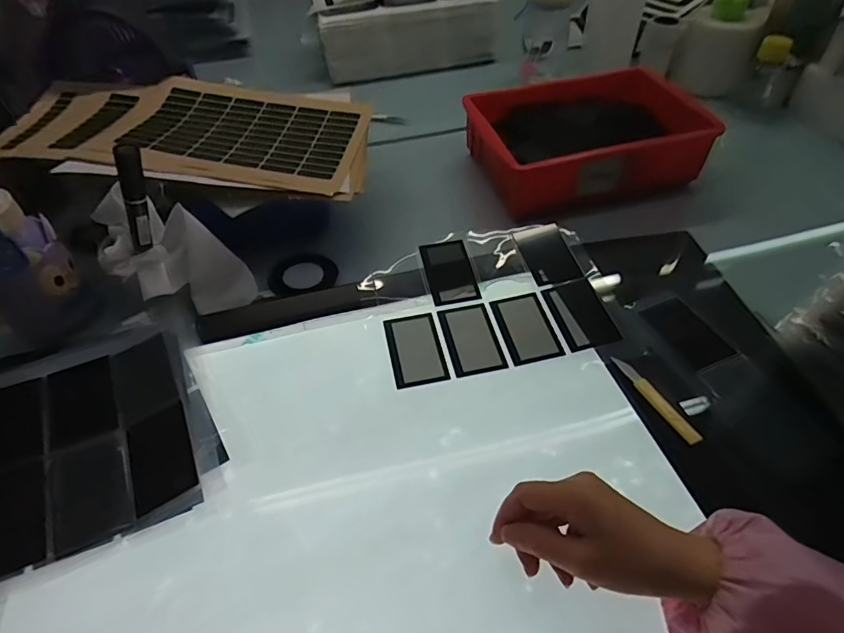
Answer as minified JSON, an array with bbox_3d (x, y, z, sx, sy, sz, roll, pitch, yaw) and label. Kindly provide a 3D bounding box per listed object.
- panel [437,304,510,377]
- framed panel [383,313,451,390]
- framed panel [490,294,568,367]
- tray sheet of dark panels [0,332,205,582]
[{"bbox_3d":[0.050,0.022,0.498,0.051,0.005,0.083,-9,51,-9],"label":"panel"},{"bbox_3d":[-0.006,0.031,0.492,0.051,0.004,0.083,-9,51,-8],"label":"framed panel"},{"bbox_3d":[0.105,0.011,0.503,0.051,0.006,0.082,-9,51,-8],"label":"framed panel"},{"bbox_3d":[-0.306,0.114,0.406,0.223,0.019,0.180,-22,54,-18],"label":"tray sheet of dark panels"}]

